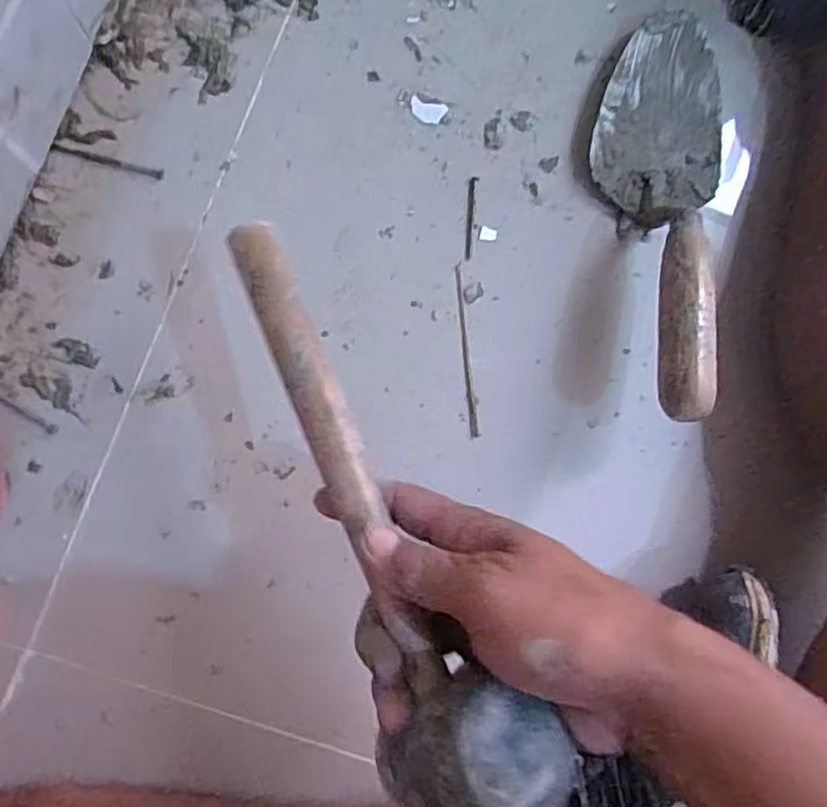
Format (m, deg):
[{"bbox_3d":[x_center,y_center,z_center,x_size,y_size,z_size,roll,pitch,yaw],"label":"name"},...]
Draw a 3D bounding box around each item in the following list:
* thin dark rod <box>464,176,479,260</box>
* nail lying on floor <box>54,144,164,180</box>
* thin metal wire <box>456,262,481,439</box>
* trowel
[{"bbox_3d":[0.037,-0.121,0.456,0.005,0.004,0.054,6,87,-6],"label":"thin dark rod"},{"bbox_3d":[-0.187,-0.149,0.434,0.066,0.004,0.005,12,86,-5],"label":"nail lying on floor"},{"bbox_3d":[0.034,-0.034,0.451,0.006,0.004,0.112,-6,88,-6],"label":"thin metal wire"},{"bbox_3d":[0.161,-0.126,0.434,0.092,0.076,0.272,5,87,-6],"label":"trowel"}]

